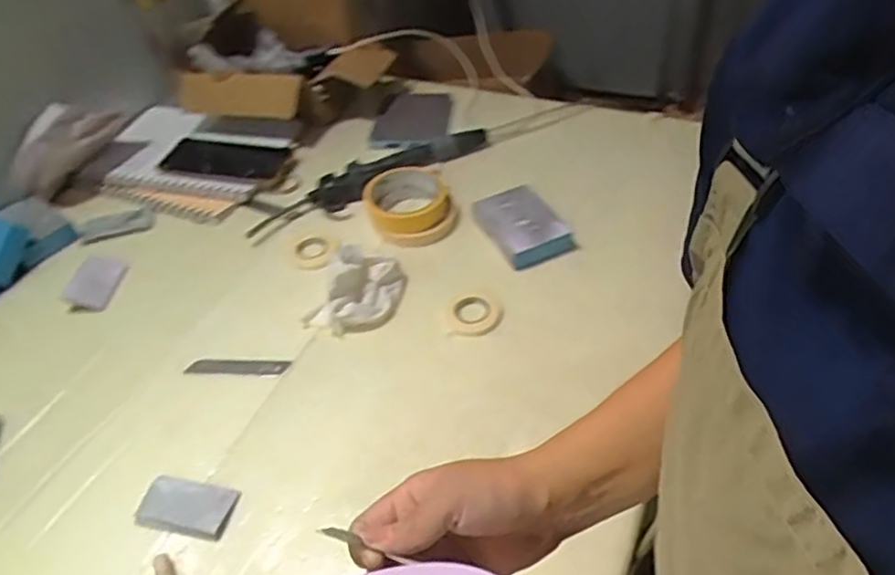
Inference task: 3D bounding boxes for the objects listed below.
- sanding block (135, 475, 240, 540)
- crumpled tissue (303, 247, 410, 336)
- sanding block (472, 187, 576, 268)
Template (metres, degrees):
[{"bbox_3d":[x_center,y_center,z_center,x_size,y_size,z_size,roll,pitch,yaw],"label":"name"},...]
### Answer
[{"bbox_3d":[-0.212,0.178,0.537,0.079,0.009,0.043,7,48,13],"label":"sanding block"},{"bbox_3d":[-0.093,-0.003,0.665,0.081,0.052,0.099,24,54,26],"label":"crumpled tissue"},{"bbox_3d":[0.078,-0.066,0.719,0.074,0.029,0.111,-23,49,-14],"label":"sanding block"}]

